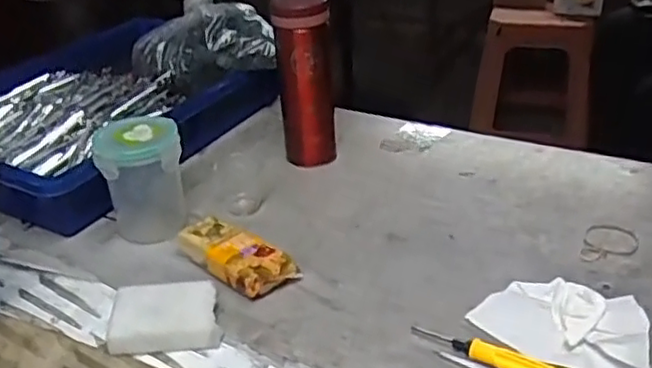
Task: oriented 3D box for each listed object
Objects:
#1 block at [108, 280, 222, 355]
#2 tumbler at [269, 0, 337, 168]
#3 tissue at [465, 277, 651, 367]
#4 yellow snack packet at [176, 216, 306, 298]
[{"bbox_3d":[-0.129,0.107,0.538,0.083,0.023,0.065,-5,30,-4],"label":"block"},{"bbox_3d":[-0.022,-0.104,0.732,0.060,0.194,0.052,-2,30,0],"label":"tumbler"},{"bbox_3d":[0.196,0.101,0.505,0.096,0.035,0.147,-26,37,-36],"label":"tissue"},{"bbox_3d":[-0.080,0.065,0.600,0.108,0.034,0.051,24,39,38],"label":"yellow snack packet"}]

